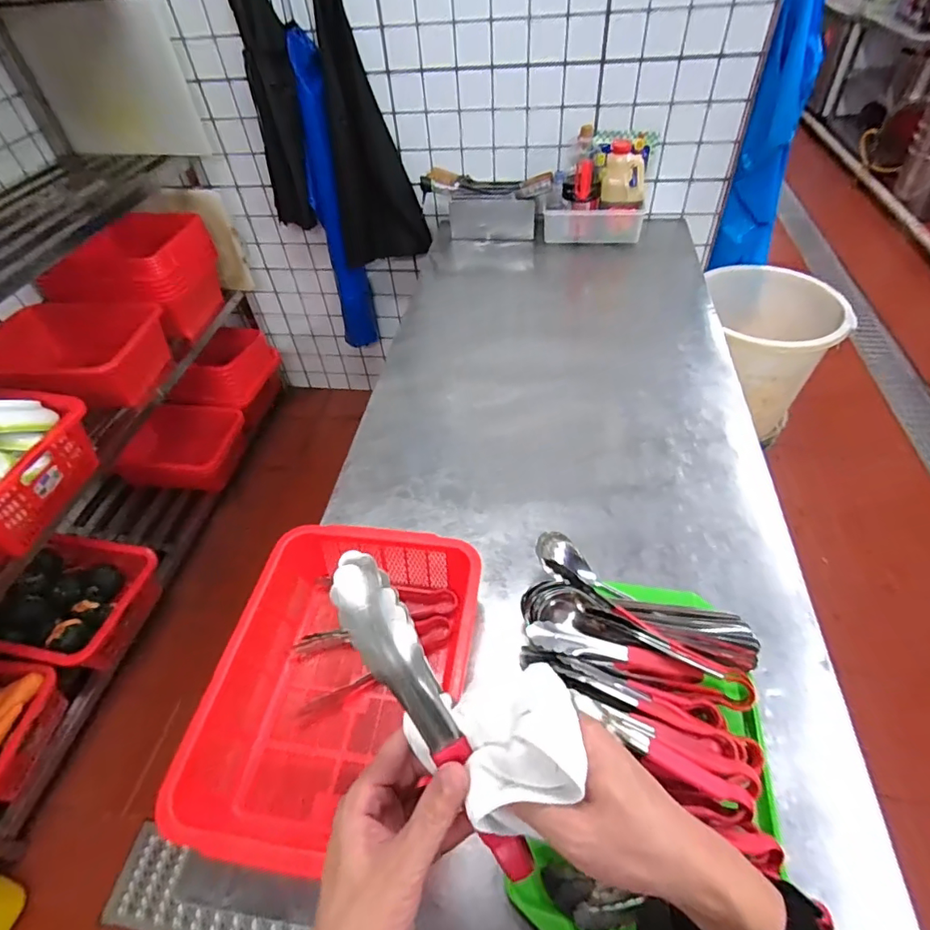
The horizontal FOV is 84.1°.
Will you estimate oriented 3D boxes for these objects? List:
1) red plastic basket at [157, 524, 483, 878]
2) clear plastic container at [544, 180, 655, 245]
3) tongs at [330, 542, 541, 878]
[{"bbox_3d":[-0.152,0.276,0.671,0.305,0.129,0.401,5,49,10],"label":"red plastic basket"},{"bbox_3d":[0.388,-0.743,1.535,0.285,0.097,0.189,7,49,12],"label":"clear plastic container"},{"bbox_3d":[-0.021,0.153,0.316,0.036,0.029,0.221,-29,95,-20],"label":"tongs"}]

